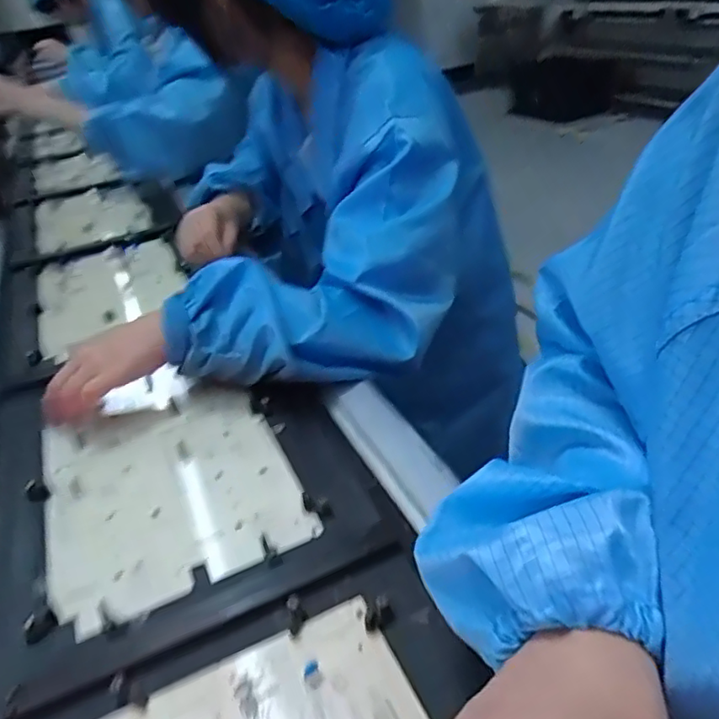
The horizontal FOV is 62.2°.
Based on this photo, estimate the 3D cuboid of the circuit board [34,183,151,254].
[{"bbox_3d":[-0.455,-0.248,1.013,0.174,0.010,0.288,-18,38,-16],"label":"circuit board"}]

